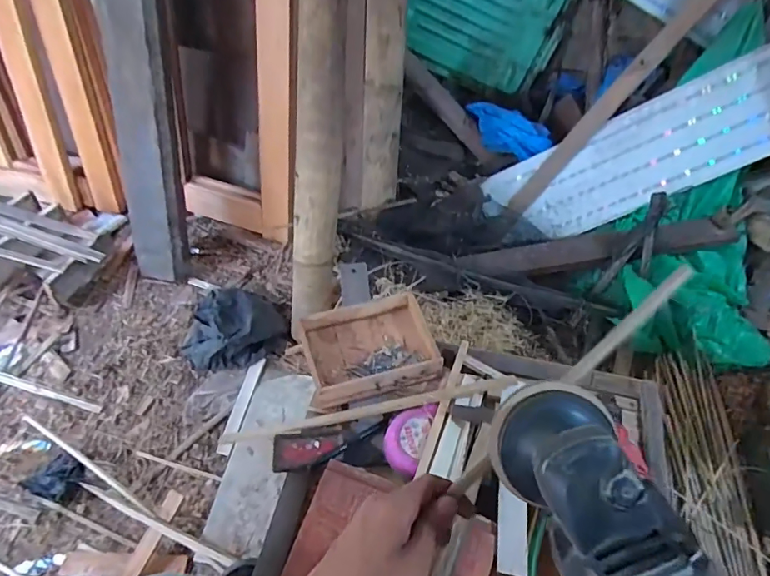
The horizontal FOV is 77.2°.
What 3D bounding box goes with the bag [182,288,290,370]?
[{"bbox_3d":[-0.326,0.084,1.034,0.216,0.103,0.164,-19,49,-18],"label":"bag"}]

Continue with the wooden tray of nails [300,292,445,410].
[{"bbox_3d":[-0.021,0.075,0.610,0.152,0.035,0.122,-11,47,-12],"label":"wooden tray of nails"}]

